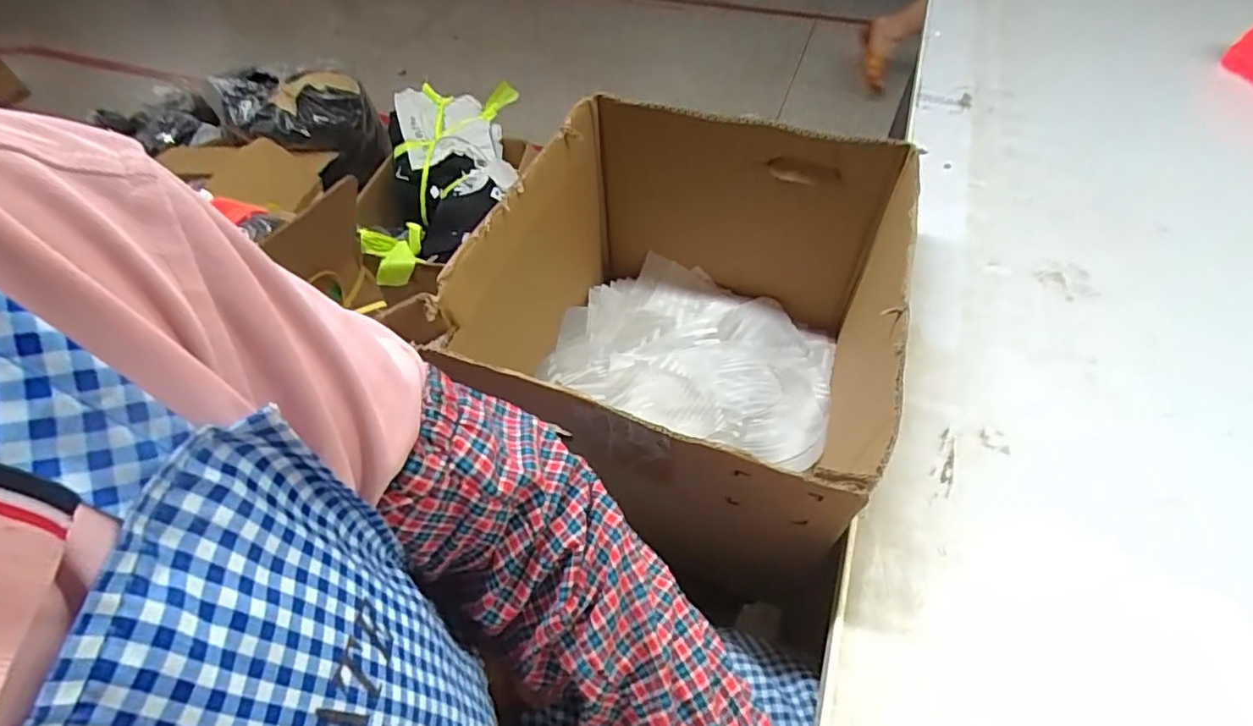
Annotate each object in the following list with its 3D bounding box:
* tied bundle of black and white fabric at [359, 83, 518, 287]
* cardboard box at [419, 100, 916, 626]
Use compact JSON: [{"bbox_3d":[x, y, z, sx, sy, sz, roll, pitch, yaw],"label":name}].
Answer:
[{"bbox_3d":[-0.470,-0.479,1.470,0.364,0.251,0.537,-2,52,1],"label":"tied bundle of black and white fabric"},{"bbox_3d":[0.060,-0.042,0.610,0.362,0.265,0.431,16,54,14],"label":"cardboard box"}]

